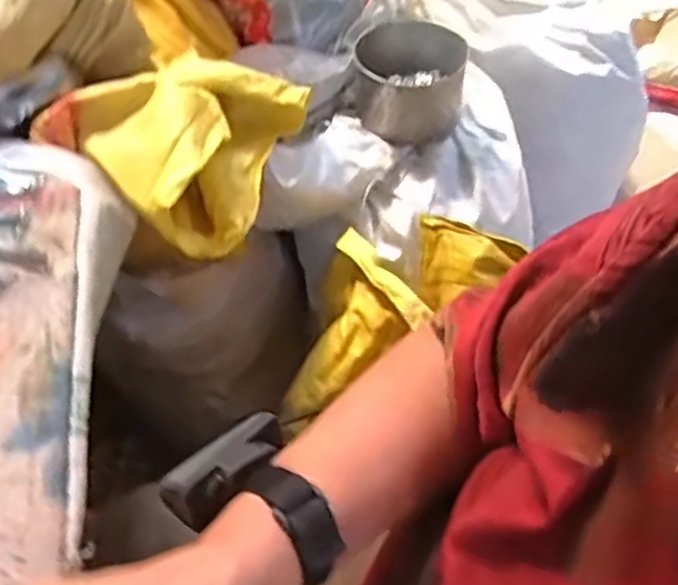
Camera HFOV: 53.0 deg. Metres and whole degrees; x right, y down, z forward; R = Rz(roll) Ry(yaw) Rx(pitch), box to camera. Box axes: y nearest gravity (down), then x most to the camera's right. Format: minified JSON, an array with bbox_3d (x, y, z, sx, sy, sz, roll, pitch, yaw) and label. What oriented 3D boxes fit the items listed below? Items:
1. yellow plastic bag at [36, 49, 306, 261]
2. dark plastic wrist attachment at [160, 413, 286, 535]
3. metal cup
[{"bbox_3d":[-0.146,-0.156,0.678,0.178,0.117,0.226,24,55,21],"label":"yellow plastic bag"},{"bbox_3d":[-0.059,0.094,0.368,0.074,0.026,0.033,-37,58,-25],"label":"dark plastic wrist attachment"},{"bbox_3d":[0.085,-0.266,0.849,0.129,0.094,0.123,-1,50,2],"label":"metal cup"}]

